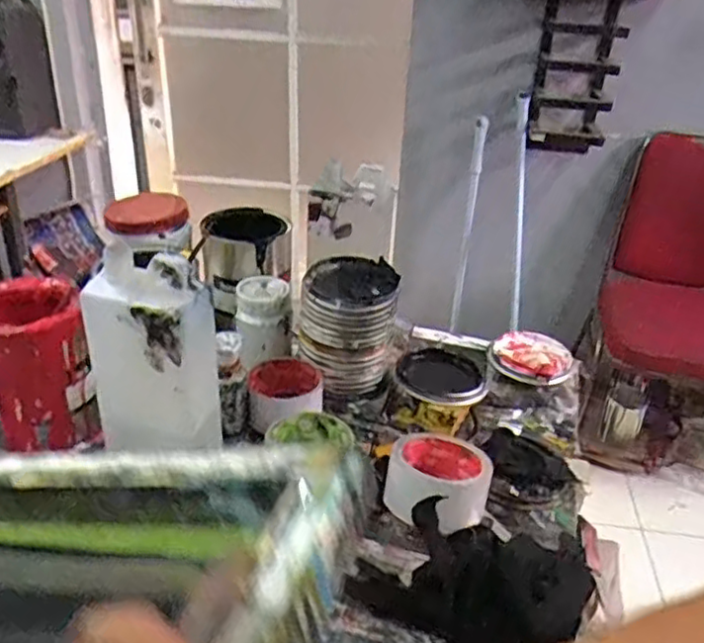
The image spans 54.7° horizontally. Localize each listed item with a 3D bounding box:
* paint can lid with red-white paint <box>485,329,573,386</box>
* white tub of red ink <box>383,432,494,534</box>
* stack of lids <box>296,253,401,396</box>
[{"bbox_3d":[0.231,0.044,0.876,0.101,0.022,0.097,2,30,-1],"label":"paint can lid with red-white paint"},{"bbox_3d":[0.081,0.147,0.640,0.091,0.060,0.087,2,30,-1],"label":"white tub of red ink"},{"bbox_3d":[-0.005,0.003,0.755,0.106,0.129,0.097,7,30,6],"label":"stack of lids"}]

